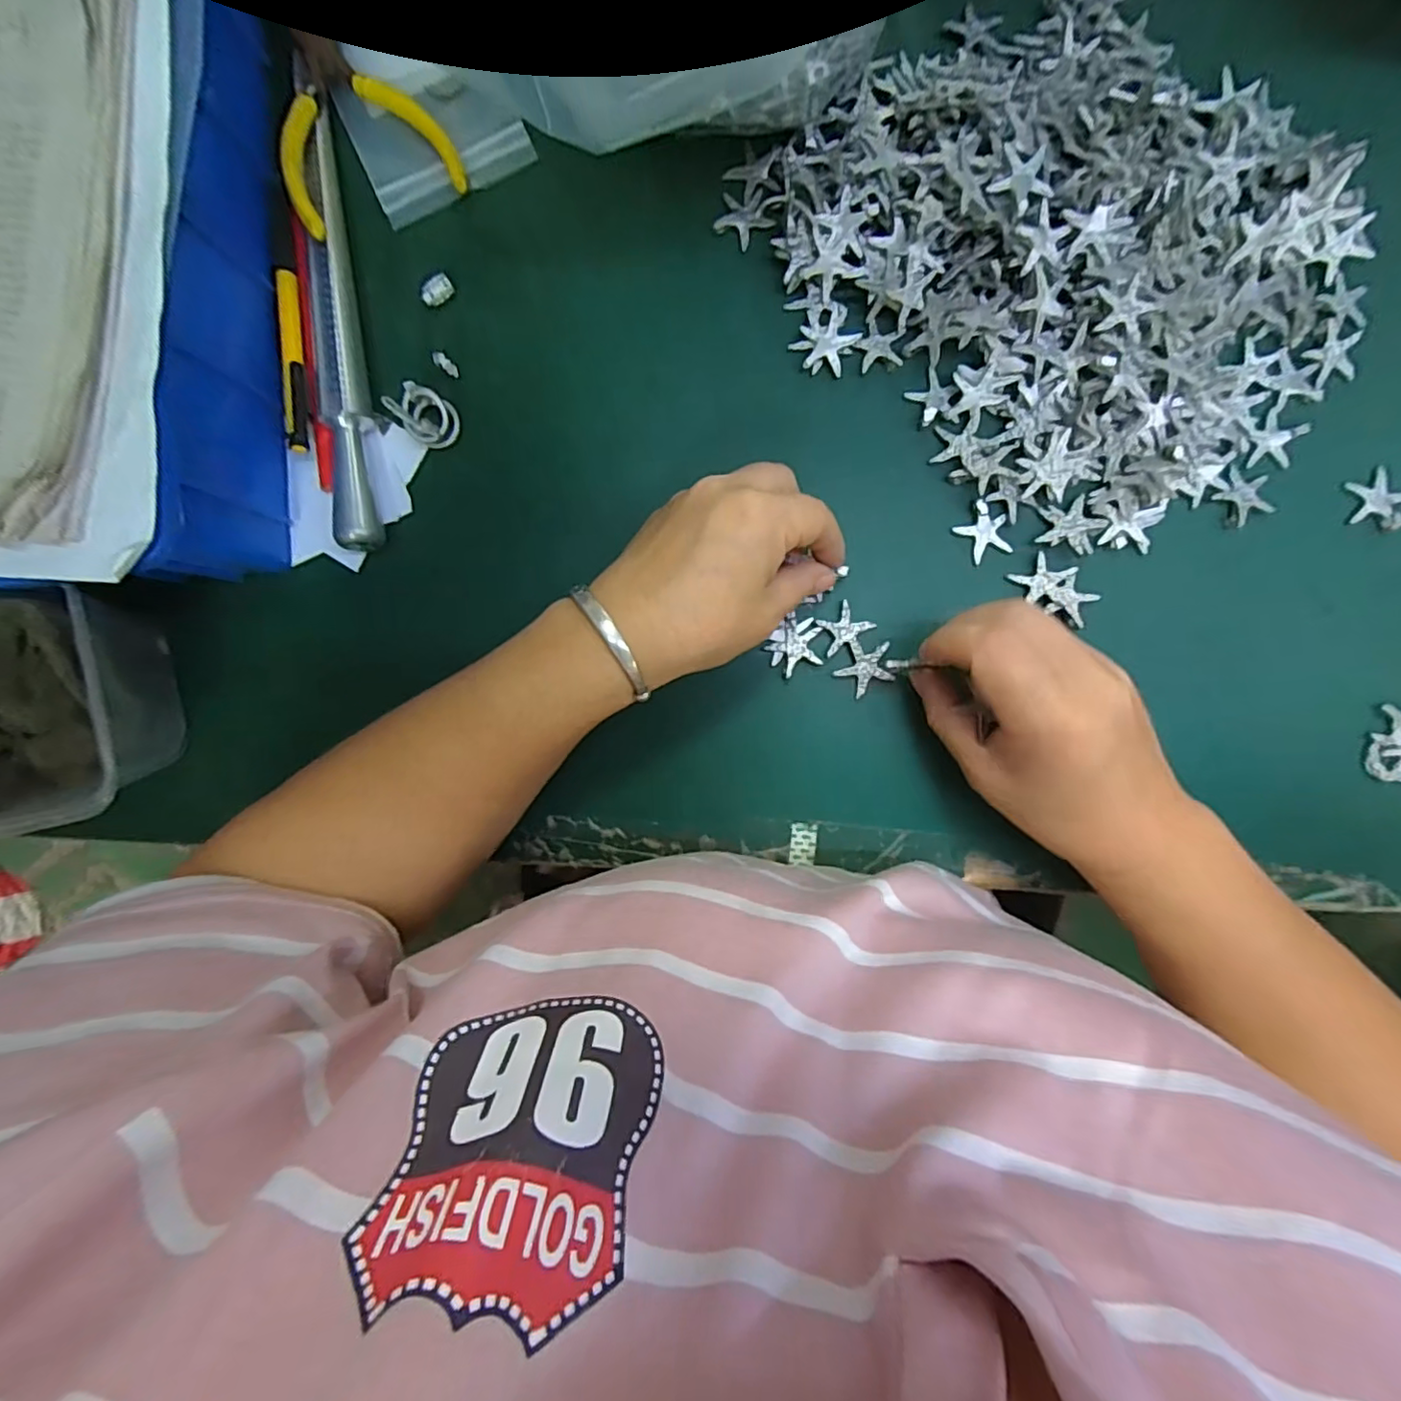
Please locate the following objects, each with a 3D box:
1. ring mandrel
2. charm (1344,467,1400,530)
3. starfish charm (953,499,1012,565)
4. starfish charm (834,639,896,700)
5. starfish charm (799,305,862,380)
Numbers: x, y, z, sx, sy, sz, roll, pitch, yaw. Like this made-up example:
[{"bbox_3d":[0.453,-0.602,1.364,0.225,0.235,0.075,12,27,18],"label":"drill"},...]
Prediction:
[{"bbox_3d":[-0.175,-0.176,0.290,0.020,0.019,0.204,-6,91,2],"label":"ring mandrel"},{"bbox_3d":[0.326,-0.096,0.288,0.022,0.004,0.029,-12,91,2],"label":"charm"},{"bbox_3d":[0.140,-0.083,0.294,0.022,0.005,0.029,-35,90,2],"label":"starfish charm"},{"bbox_3d":[0.082,-0.017,0.298,0.028,0.005,0.026,0,92,2],"label":"starfish charm"},{"bbox_3d":[0.062,-0.176,0.293,0.027,0.006,0.031,29,92,1],"label":"starfish charm"}]

